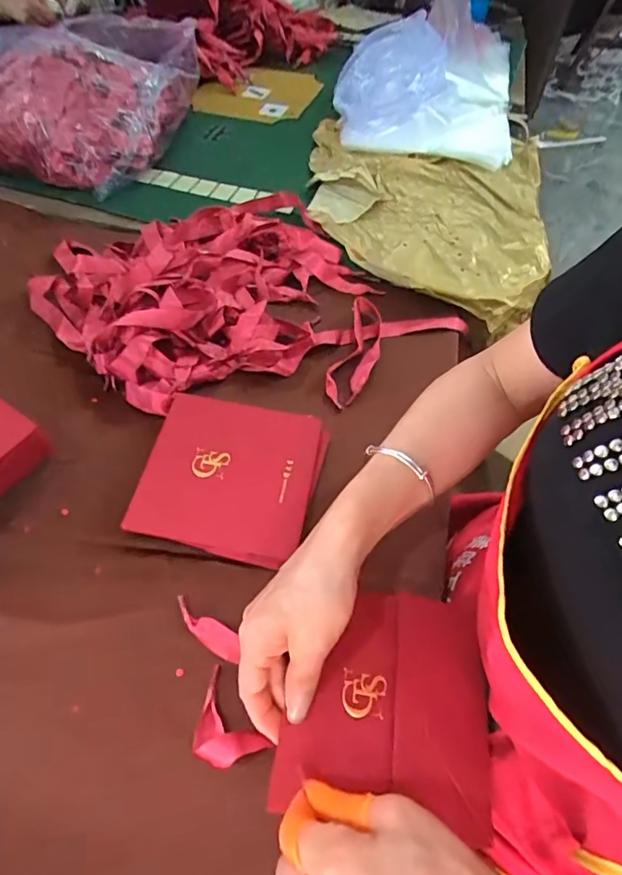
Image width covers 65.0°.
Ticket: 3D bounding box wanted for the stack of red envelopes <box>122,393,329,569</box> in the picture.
[{"bbox_3d":[-0.067,0.027,0.420,0.140,0.027,0.147,10,56,7],"label":"stack of red envelopes"}]

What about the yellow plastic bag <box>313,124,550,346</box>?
[{"bbox_3d":[0.165,-0.313,0.678,0.335,0.055,0.383,4,56,3],"label":"yellow plastic bag"}]

